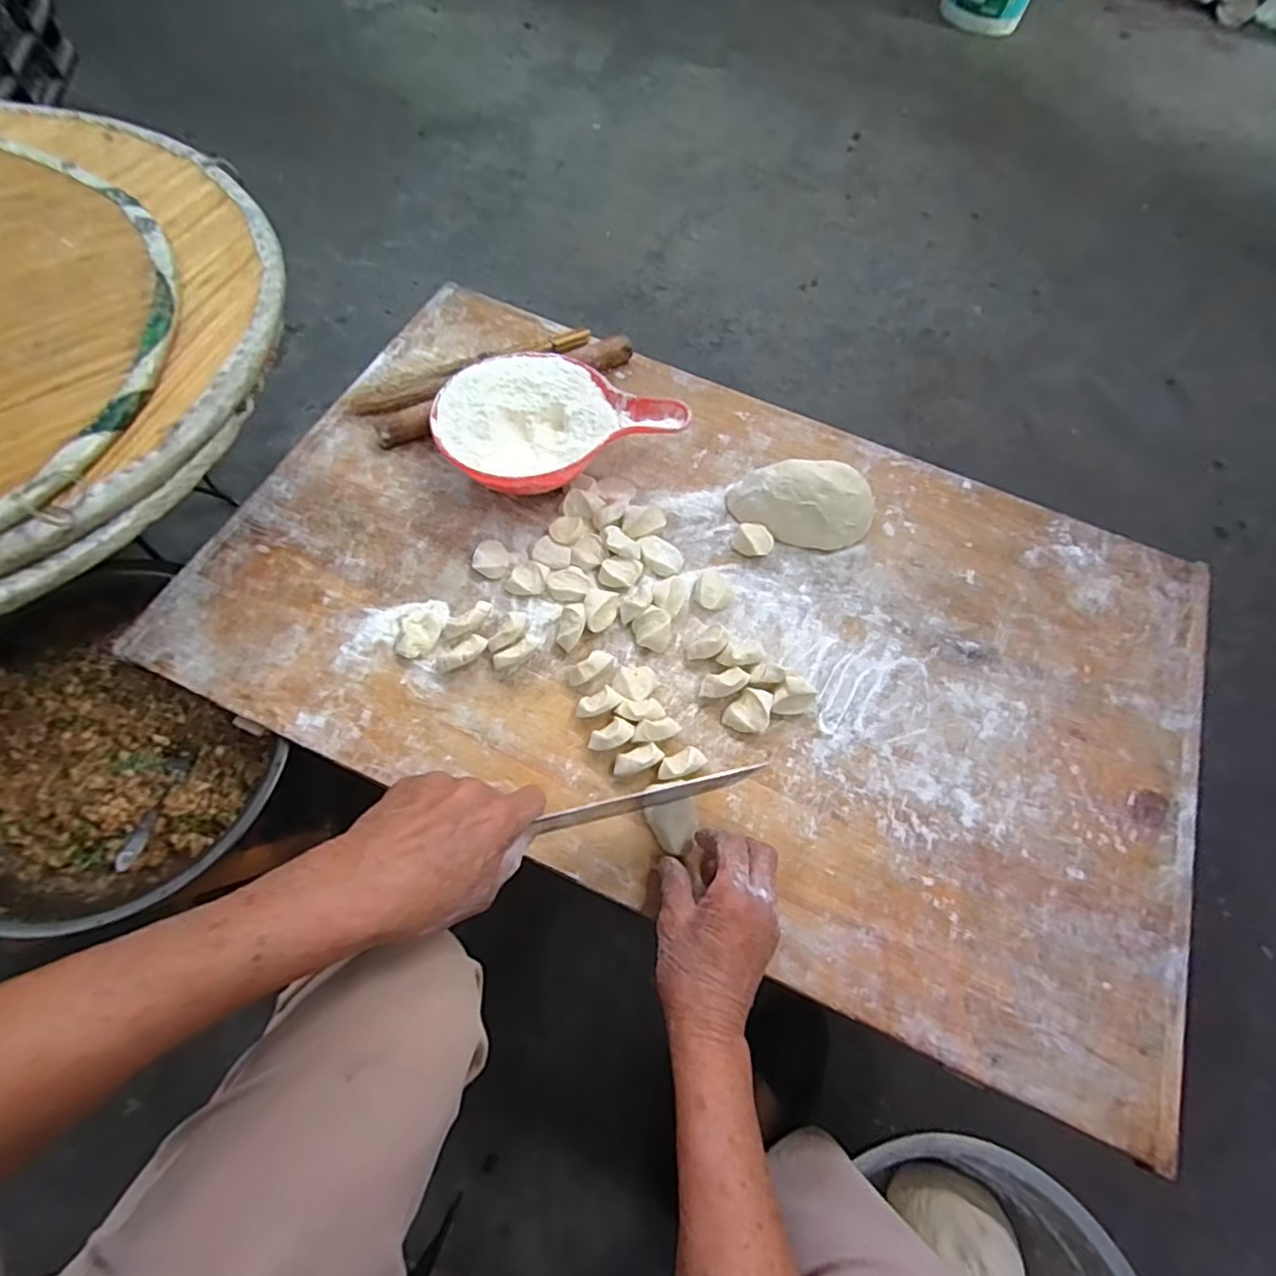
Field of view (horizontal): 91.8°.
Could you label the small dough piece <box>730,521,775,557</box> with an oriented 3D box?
[{"bbox_3d":[0.113,-0.095,0.604,0.039,0.023,0.025,33,67,11],"label":"small dough piece"}]

